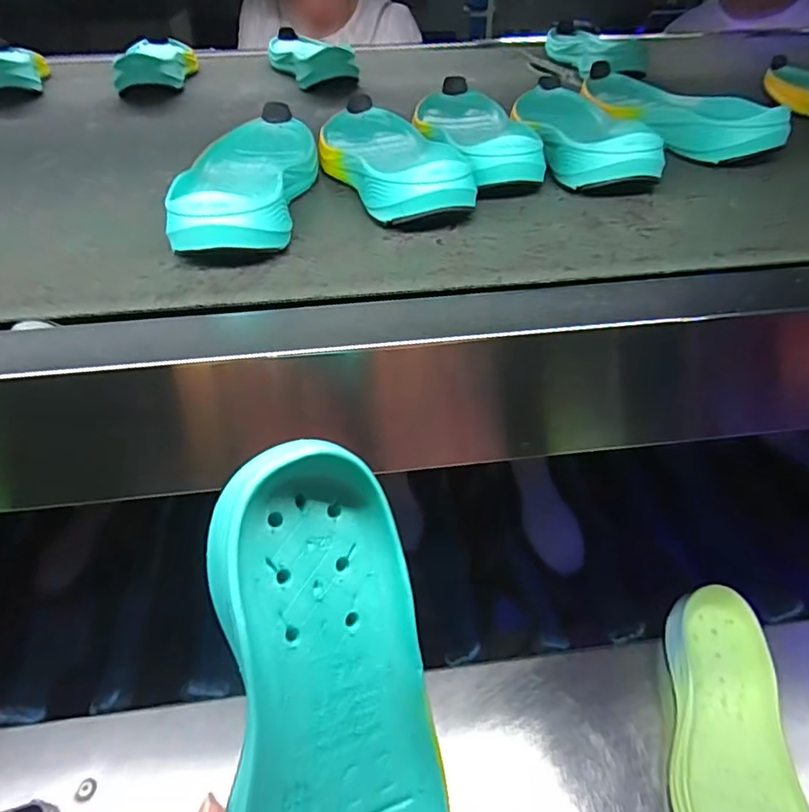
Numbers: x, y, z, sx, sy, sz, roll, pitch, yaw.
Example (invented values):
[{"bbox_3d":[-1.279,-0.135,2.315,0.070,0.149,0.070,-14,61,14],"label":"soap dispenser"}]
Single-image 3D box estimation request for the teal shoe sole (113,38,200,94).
[{"bbox_3d":[-0.314,-0.444,0.721,0.085,0.042,0.230,-8,42,-8],"label":"teal shoe sole"}]

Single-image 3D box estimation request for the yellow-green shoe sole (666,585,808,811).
[{"bbox_3d":[0.294,0.302,0.502,0.098,0.052,0.276,10,43,12],"label":"yellow-green shoe sole"}]

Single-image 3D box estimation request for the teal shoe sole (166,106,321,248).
[{"bbox_3d":[-0.110,-0.172,0.410,0.091,0.045,0.223,-7,42,-7],"label":"teal shoe sole"}]

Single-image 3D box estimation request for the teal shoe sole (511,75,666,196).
[{"bbox_3d":[0.150,-0.245,0.491,0.101,0.042,0.229,1,42,2],"label":"teal shoe sole"}]

